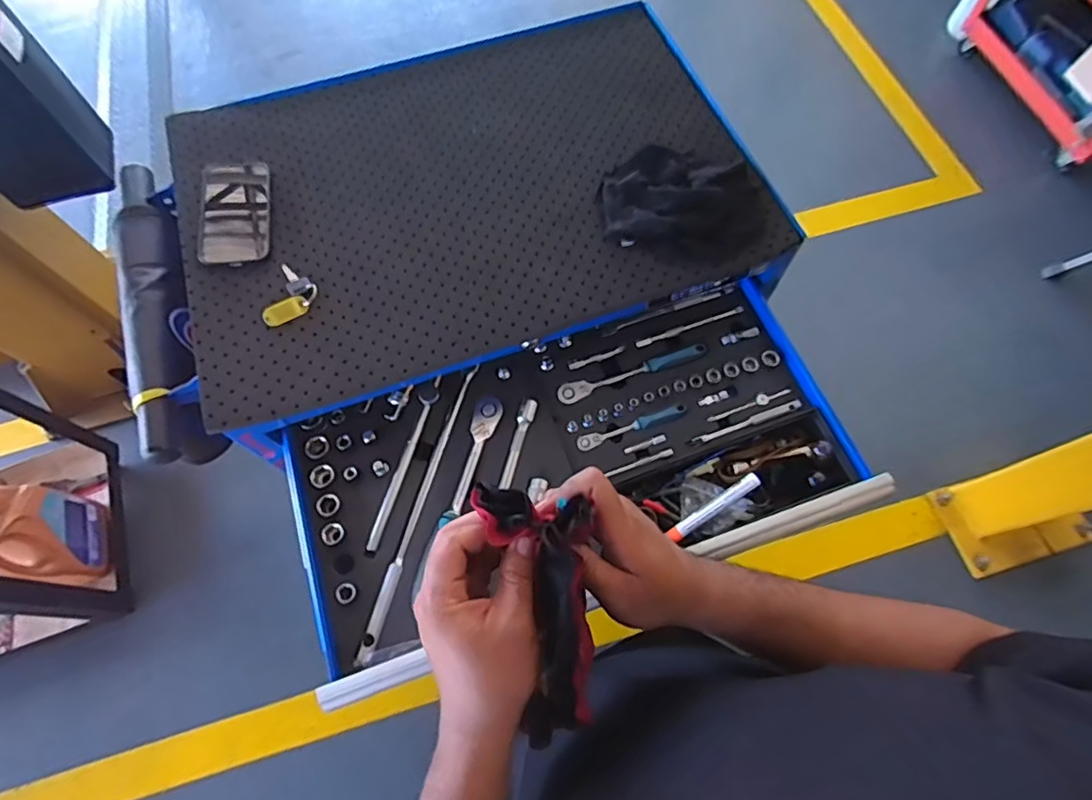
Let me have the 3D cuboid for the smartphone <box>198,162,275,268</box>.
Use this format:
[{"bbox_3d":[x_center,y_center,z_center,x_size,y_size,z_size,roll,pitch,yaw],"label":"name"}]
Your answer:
[{"bbox_3d":[-0.368,-0.227,0.679,0.078,0.015,0.163,-12,67,-5],"label":"smartphone"}]

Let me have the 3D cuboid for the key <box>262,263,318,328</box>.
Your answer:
[{"bbox_3d":[-0.279,-0.116,0.634,0.049,0.007,0.079,7,67,3],"label":"key"}]

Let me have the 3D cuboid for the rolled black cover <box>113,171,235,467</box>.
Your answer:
[{"bbox_3d":[-0.472,-0.123,0.704,0.079,0.057,0.435,-20,68,-9],"label":"rolled black cover"}]

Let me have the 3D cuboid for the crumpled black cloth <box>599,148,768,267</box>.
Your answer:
[{"bbox_3d":[0.158,-0.234,0.661,0.186,0.032,0.157,19,68,8],"label":"crumpled black cloth"}]

